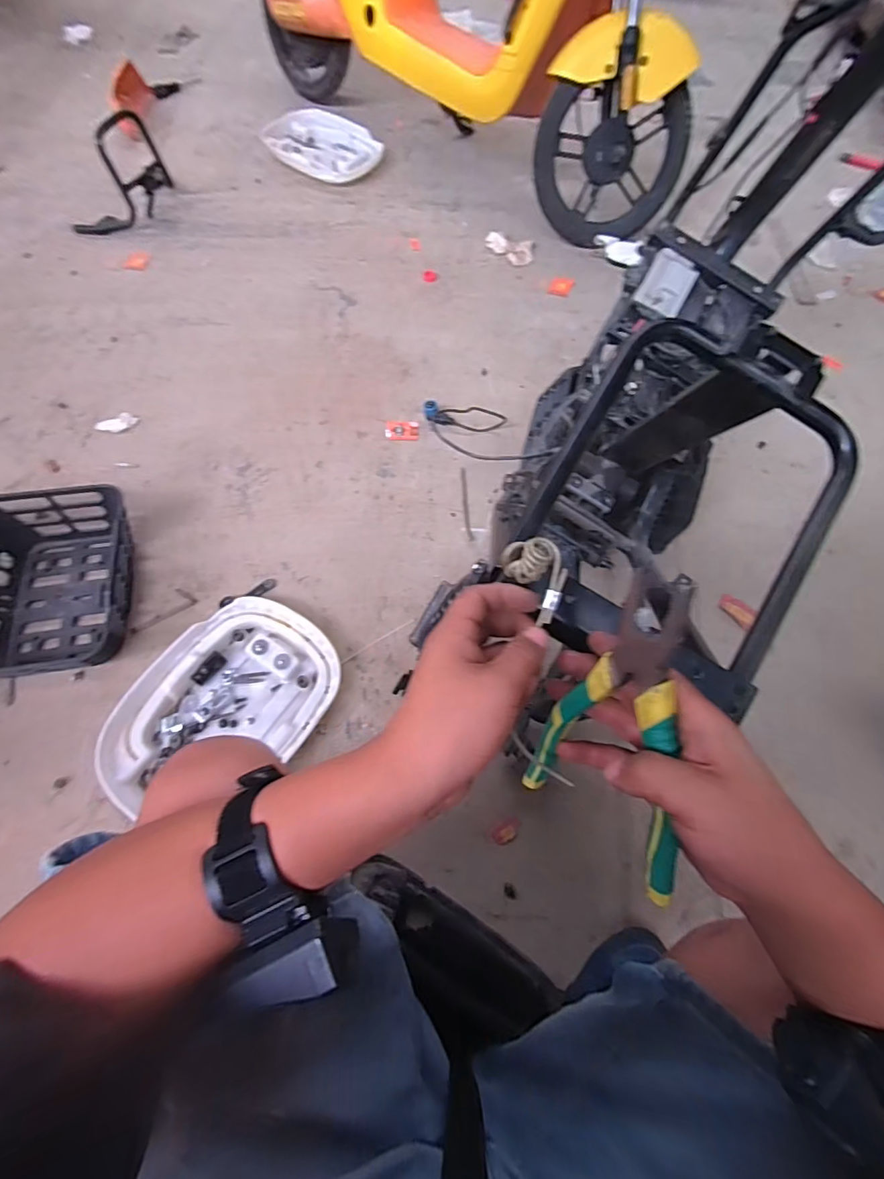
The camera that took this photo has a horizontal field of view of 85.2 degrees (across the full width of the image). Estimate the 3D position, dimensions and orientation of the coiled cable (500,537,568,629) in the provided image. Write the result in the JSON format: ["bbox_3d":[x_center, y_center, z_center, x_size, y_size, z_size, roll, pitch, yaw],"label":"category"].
[{"bbox_3d":[0.062,-0.009,0.306,0.028,0.029,0.049,-29,68,-17],"label":"coiled cable"}]

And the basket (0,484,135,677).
[{"bbox_3d":[-0.666,-0.014,0.820,0.267,0.111,0.328,-10,64,-9],"label":"basket"}]

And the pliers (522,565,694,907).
[{"bbox_3d":[0.115,0.083,0.285,0.010,0.185,0.107,-10,32,-40],"label":"pliers"}]

